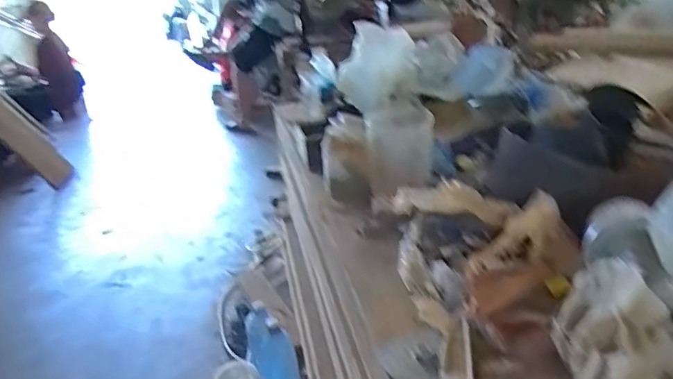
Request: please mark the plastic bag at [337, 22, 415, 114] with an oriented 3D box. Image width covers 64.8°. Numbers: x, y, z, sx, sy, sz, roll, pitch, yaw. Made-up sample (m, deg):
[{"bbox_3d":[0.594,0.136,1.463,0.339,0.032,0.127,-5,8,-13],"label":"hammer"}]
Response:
[{"bbox_3d":[0.092,-0.281,1.248,0.178,0.195,0.078,0,24,8],"label":"plastic bag"}]

